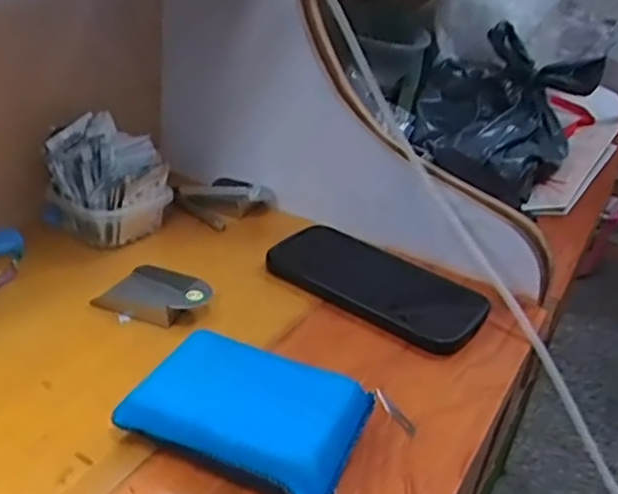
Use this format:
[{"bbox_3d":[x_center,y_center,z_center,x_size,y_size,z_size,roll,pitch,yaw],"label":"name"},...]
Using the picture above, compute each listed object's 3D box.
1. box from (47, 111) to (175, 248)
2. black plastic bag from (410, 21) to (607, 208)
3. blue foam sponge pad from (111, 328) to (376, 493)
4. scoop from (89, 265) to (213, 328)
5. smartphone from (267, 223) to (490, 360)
[{"bbox_3d":[-0.155,-0.051,0.513,0.066,0.083,0.073,22,32,25],"label":"box"},{"bbox_3d":[0.205,-0.151,0.713,0.170,0.137,0.162,17,30,16],"label":"black plastic bag"},{"bbox_3d":[-0.031,0.089,0.345,0.111,0.030,0.074,16,30,16],"label":"blue foam sponge pad"},{"bbox_3d":[-0.102,0.030,0.445,0.072,0.019,0.048,16,30,15],"label":"scoop"},{"bbox_3d":[0.048,0.027,0.487,0.161,0.015,0.081,24,33,28],"label":"smartphone"}]

